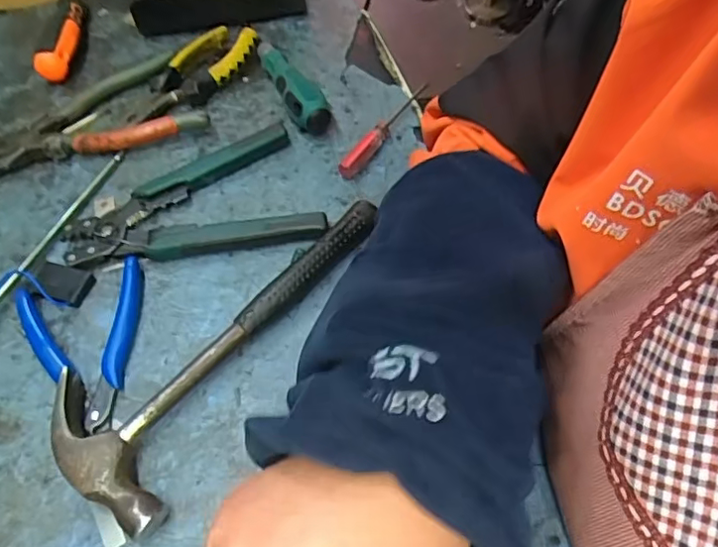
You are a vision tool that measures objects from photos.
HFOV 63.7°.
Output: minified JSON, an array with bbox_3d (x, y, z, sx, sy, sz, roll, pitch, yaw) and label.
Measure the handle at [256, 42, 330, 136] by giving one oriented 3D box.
[{"bbox_3d":[-0.058,-0.166,0.488,0.030,0.033,0.126,-20,59,-9],"label":"handle"}]

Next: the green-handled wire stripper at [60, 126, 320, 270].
[{"bbox_3d":[-0.121,-0.042,0.419,0.172,0.016,0.105,-22,59,-10],"label":"green-handled wire stripper"}]

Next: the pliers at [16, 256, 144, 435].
[{"bbox_3d":[-0.170,0.045,0.370,0.080,0.014,0.112,-22,60,-10],"label":"pliers"}]

